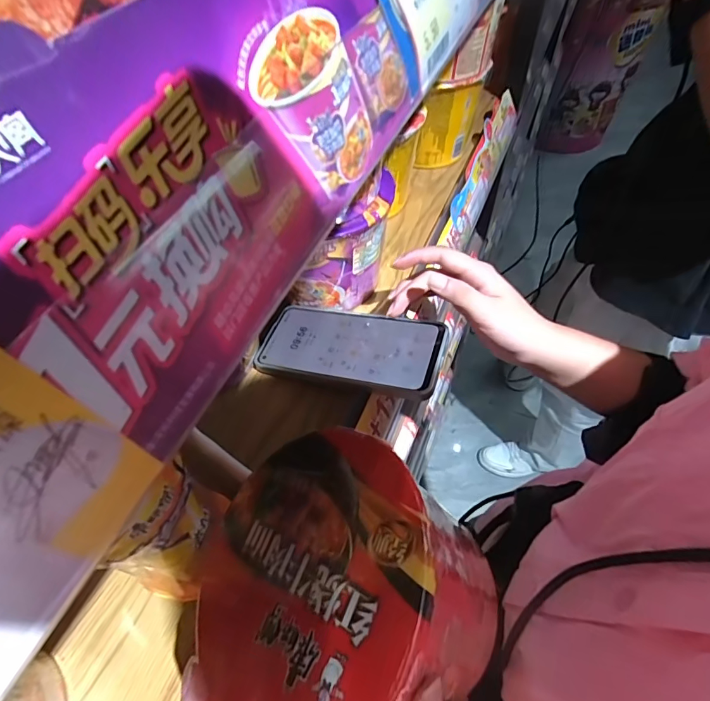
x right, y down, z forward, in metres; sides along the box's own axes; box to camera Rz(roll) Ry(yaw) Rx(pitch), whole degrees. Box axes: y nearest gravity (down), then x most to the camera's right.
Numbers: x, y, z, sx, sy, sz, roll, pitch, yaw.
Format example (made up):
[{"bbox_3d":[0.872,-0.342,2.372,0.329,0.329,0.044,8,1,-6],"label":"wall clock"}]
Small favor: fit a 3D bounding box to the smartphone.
[{"bbox_3d":[-0.005,-0.003,0.375,0.159,0.008,0.079,7,54,20],"label":"smartphone"}]

